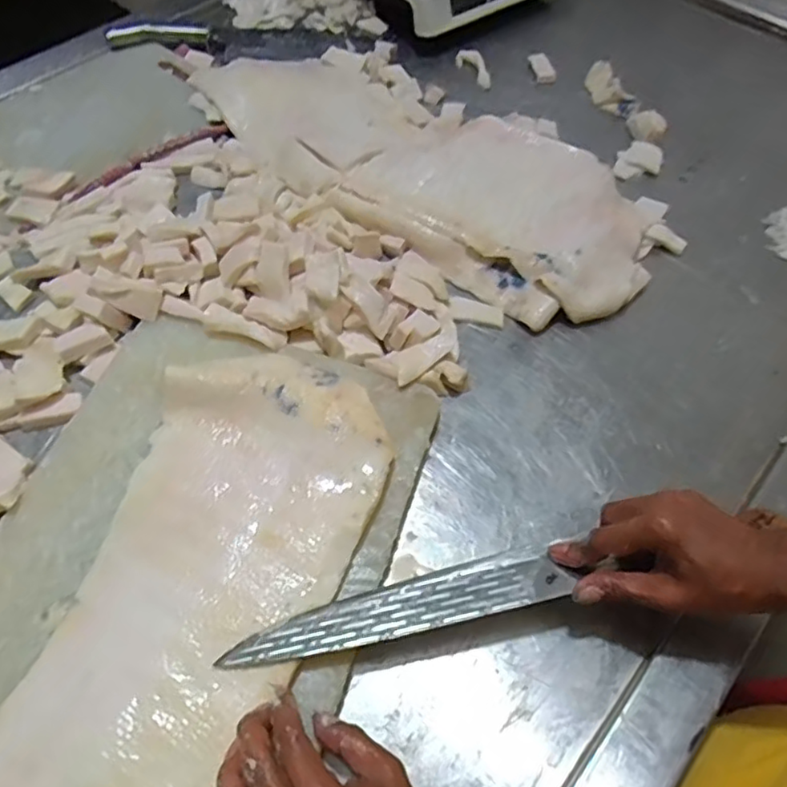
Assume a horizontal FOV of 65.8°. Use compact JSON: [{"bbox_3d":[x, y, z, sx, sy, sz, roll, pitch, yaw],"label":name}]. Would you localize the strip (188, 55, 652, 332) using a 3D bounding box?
[{"bbox_3d":[0.016,-0.288,0.706,0.603,0.062,0.237,38,64,19],"label":"strip"}]

